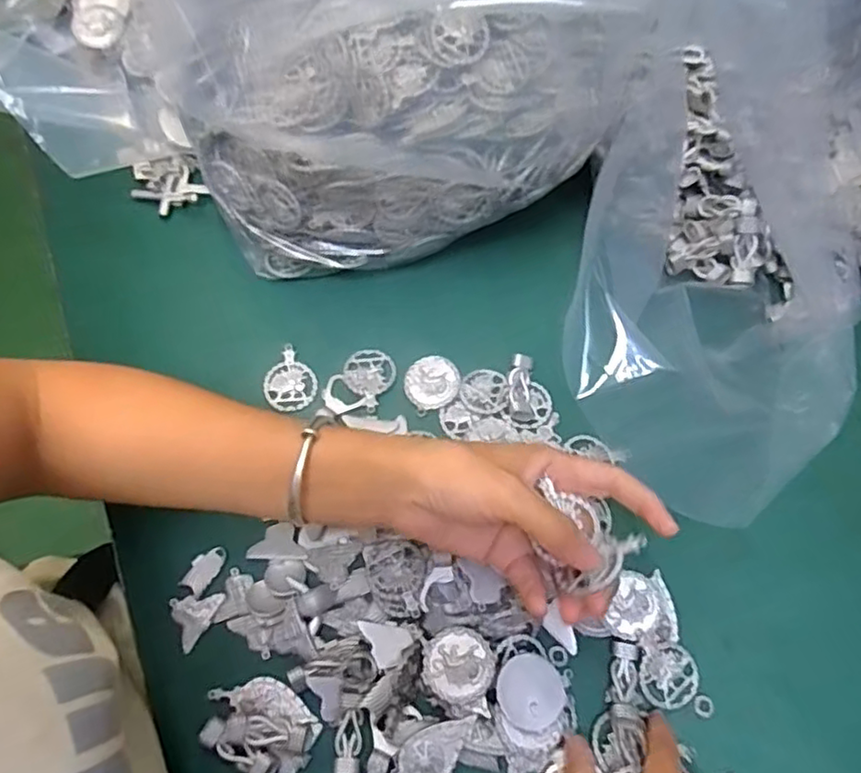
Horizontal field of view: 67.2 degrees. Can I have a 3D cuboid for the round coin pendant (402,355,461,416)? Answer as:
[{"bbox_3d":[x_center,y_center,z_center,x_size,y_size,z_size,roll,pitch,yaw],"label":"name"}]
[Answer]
[{"bbox_3d":[0.002,-0.003,0.432,0.037,0.004,0.036,0,69,1],"label":"round coin pendant"}]

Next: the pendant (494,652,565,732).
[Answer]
[{"bbox_3d":[0.054,0.165,0.350,0.036,0.004,0.036,5,61,-9],"label":"pendant"}]

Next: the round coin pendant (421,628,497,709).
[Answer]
[{"bbox_3d":[0.015,0.152,0.352,0.039,0.004,0.037,-22,64,-5],"label":"round coin pendant"}]

